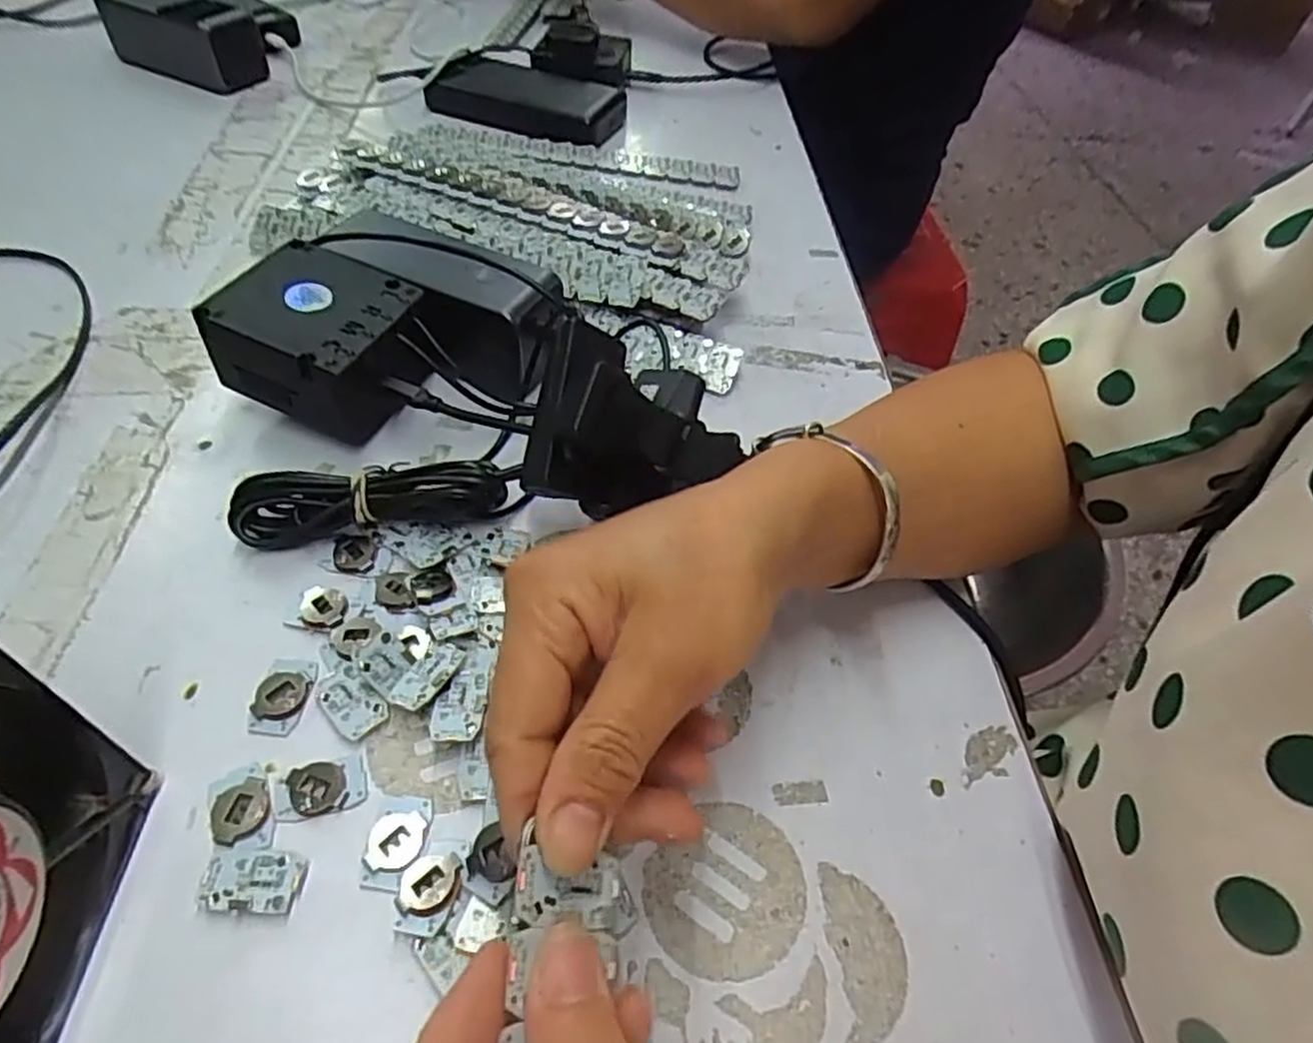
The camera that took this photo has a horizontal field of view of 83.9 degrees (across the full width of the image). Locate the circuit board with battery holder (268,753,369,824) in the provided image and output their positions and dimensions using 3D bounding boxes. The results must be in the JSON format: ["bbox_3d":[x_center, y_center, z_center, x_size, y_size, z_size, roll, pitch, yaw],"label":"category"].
[{"bbox_3d":[-0.118,0.092,0.255,0.031,0.004,0.019,-7,51,-11],"label":"circuit board with battery holder"}]

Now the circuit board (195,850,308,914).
[{"bbox_3d":[-0.129,0.116,0.234,0.030,0.004,0.019,3,50,-3],"label":"circuit board"}]

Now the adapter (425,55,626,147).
[{"bbox_3d":[-0.105,-0.354,0.612,0.162,0.030,0.081,24,52,14],"label":"adapter"}]

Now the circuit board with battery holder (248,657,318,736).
[{"bbox_3d":[-0.140,0.065,0.275,0.019,0.006,0.030,3,50,-3],"label":"circuit board with battery holder"}]

